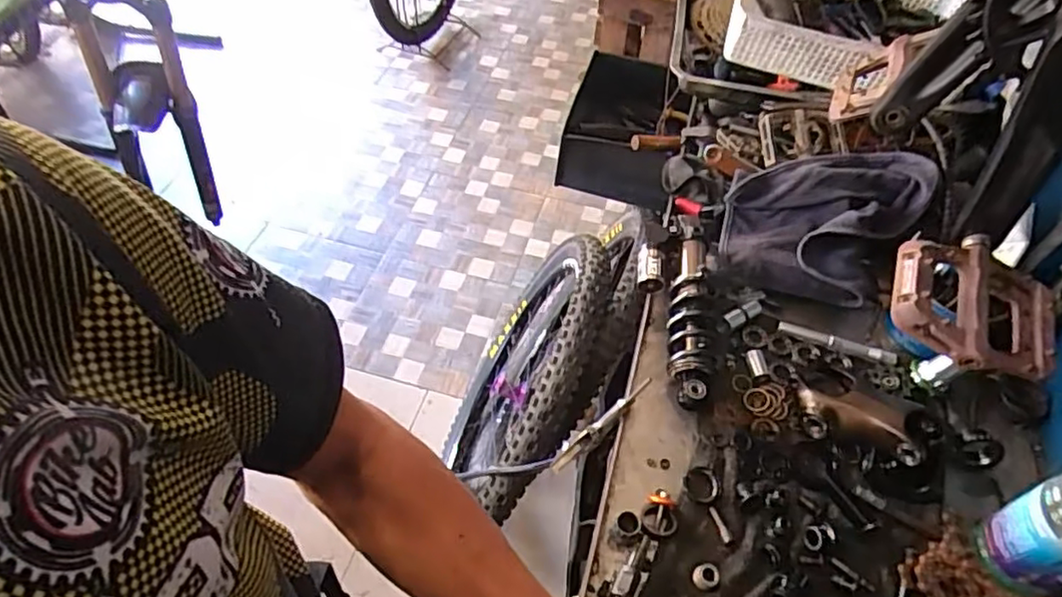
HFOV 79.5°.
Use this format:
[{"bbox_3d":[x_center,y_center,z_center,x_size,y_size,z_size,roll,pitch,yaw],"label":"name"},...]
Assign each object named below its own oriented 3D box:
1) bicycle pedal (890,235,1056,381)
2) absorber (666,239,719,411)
[{"bbox_3d":[0.315,0.000,0.454,0.109,0.028,0.105,17,54,11],"label":"bicycle pedal"},{"bbox_3d":[0.183,0.023,0.729,0.052,0.050,0.206,8,52,4],"label":"absorber"}]

